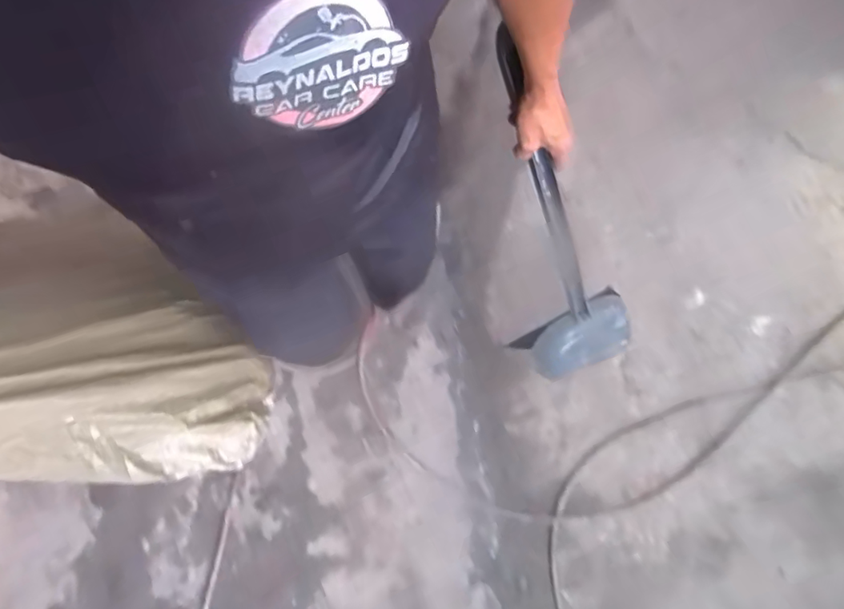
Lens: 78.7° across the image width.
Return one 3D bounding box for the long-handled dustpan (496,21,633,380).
[{"bbox_3d":[0.214,-0.119,0.851,0.169,0.578,0.117,-25,37,-4],"label":"long-handled dustpan"}]

